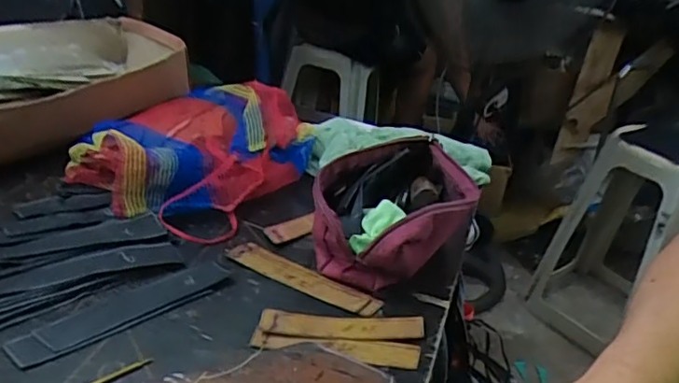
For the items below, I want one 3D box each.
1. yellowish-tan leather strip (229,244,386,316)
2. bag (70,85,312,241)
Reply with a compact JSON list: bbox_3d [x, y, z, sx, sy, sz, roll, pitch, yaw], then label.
[{"bbox_3d":[-0.030,0.069,0.480,0.137,0.004,0.025,19,30,20],"label":"yellowish-tan leather strip"},{"bbox_3d":[-0.150,-0.054,0.618,0.198,0.070,0.256,21,30,23],"label":"bag"}]

